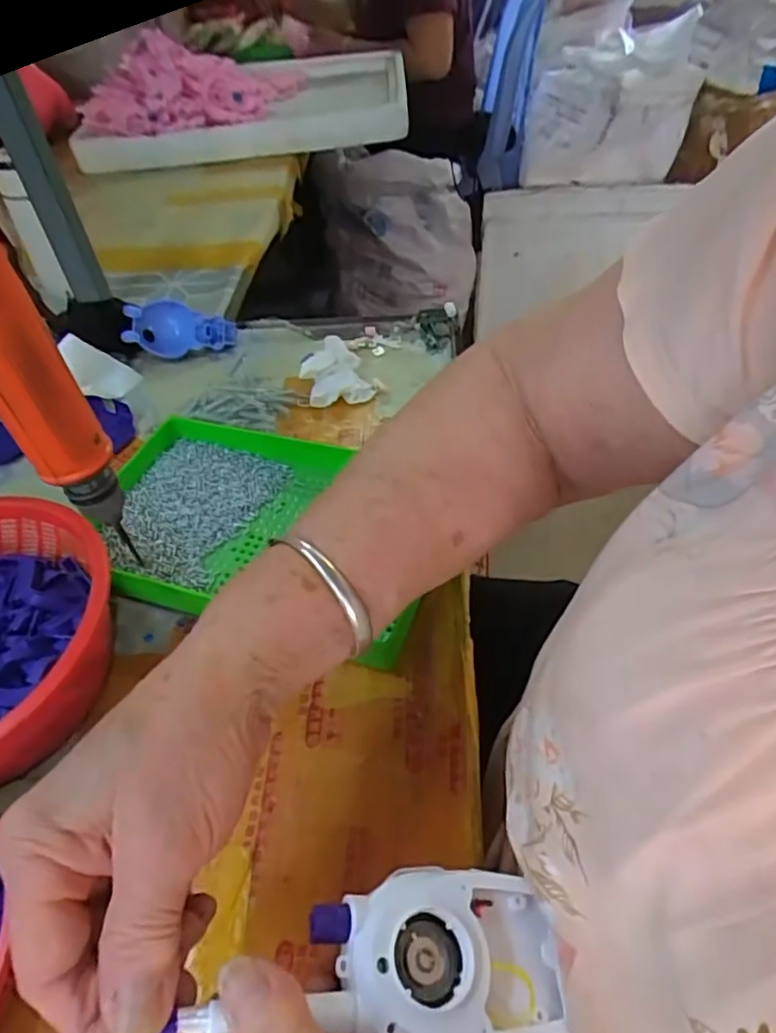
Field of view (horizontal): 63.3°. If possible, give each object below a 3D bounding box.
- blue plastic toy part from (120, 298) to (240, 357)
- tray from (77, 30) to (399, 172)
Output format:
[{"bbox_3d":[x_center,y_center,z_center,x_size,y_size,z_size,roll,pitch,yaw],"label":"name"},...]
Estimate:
[{"bbox_3d":[-0.203,-0.182,0.620,0.104,0.040,0.046,2,47,-11],"label":"blue plastic toy part"},{"bbox_3d":[-0.254,-0.770,1.143,0.556,0.143,0.365,-3,48,4],"label":"tray"}]

